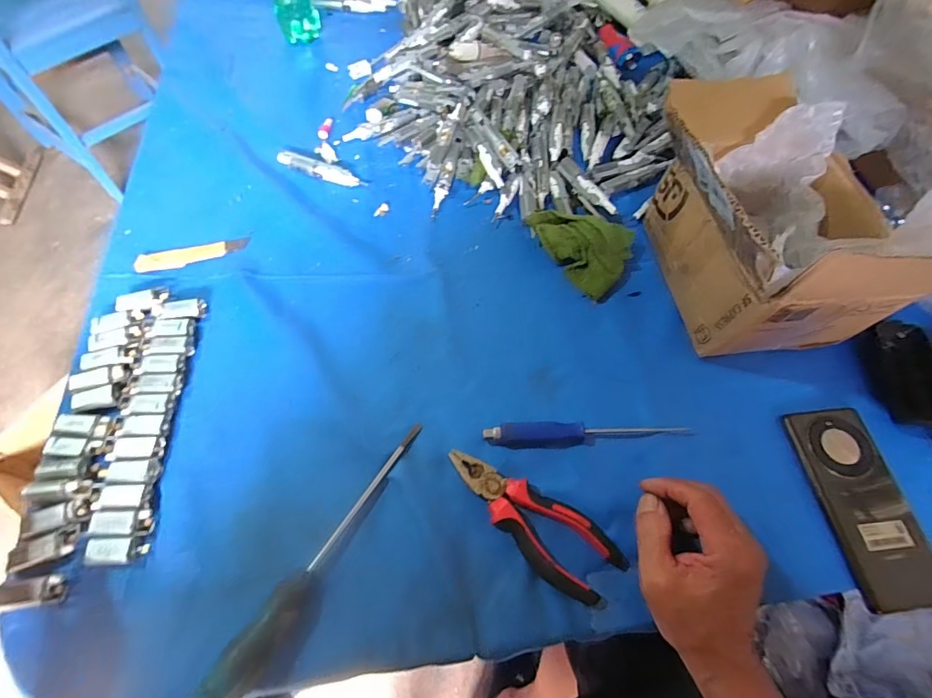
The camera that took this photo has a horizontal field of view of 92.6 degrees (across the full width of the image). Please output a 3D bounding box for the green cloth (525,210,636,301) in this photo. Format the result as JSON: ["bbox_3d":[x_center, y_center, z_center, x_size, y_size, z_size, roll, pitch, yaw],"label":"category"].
[{"bbox_3d":[0.132,-0.125,0.503,0.084,0.038,0.122,-38,70,-19],"label":"green cloth"}]

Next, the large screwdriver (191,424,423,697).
[{"bbox_3d":[-0.110,0.159,0.346,0.024,0.034,0.244,30,64,13],"label":"large screwdriver"}]

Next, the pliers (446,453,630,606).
[{"bbox_3d":[0.051,0.143,0.367,0.159,0.022,0.055,31,64,13],"label":"pliers"}]

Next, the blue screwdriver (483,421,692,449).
[{"bbox_3d":[0.109,0.078,0.404,0.181,0.020,0.020,1,61,-3],"label":"blue screwdriver"}]

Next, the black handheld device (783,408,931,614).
[{"bbox_3d":[0.348,0.132,0.388,0.075,0.016,0.162,-7,64,-4],"label":"black handheld device"}]

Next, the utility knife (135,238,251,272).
[{"bbox_3d":[-0.305,-0.107,0.499,0.115,0.006,0.028,-14,63,-11],"label":"utility knife"}]

